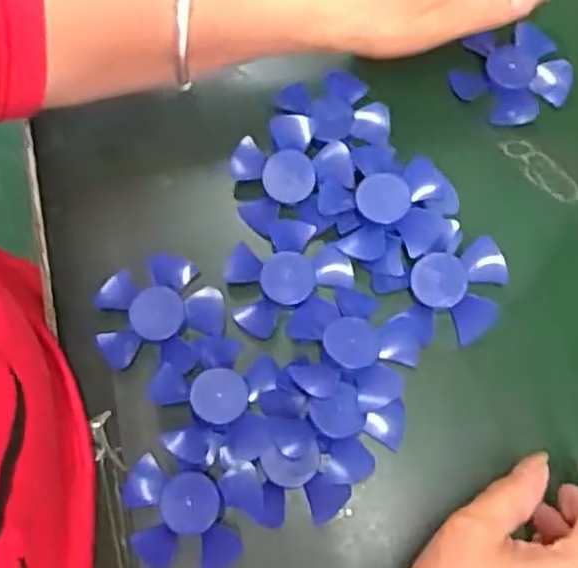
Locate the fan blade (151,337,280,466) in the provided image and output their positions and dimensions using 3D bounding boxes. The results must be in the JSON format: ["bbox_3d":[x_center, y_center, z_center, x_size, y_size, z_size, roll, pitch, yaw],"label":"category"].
[{"bbox_3d":[-0.041,0.061,0.387,0.065,0.015,0.068,0,71,1],"label":"fan blade"}]

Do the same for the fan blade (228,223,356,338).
[{"bbox_3d":[0.000,-0.001,0.408,0.070,0.013,0.070,0,71,1],"label":"fan blade"}]

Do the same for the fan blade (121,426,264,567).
[{"bbox_3d":[-0.052,0.116,0.370,0.067,0.015,0.068,0,71,1],"label":"fan blade"}]

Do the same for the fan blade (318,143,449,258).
[{"bbox_3d":[0.056,-0.046,0.417,0.071,0.023,0.071,36,76,13],"label":"fan blade"}]

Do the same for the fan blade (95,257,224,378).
[{"bbox_3d":[-0.076,0.019,0.409,0.069,0.013,0.067,0,71,1],"label":"fan blade"}]

